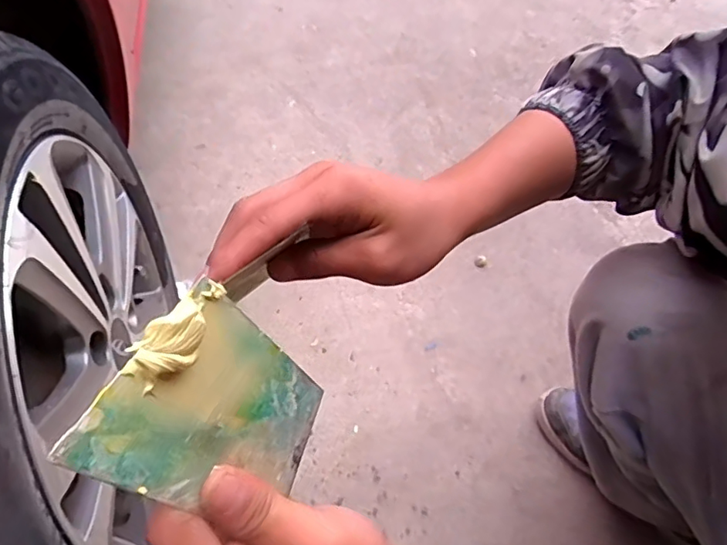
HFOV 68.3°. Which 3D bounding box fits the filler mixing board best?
[{"bbox_3d":[-0.050,0.057,0.212,0.010,0.122,0.072,4,58,26],"label":"filler mixing board"}]

